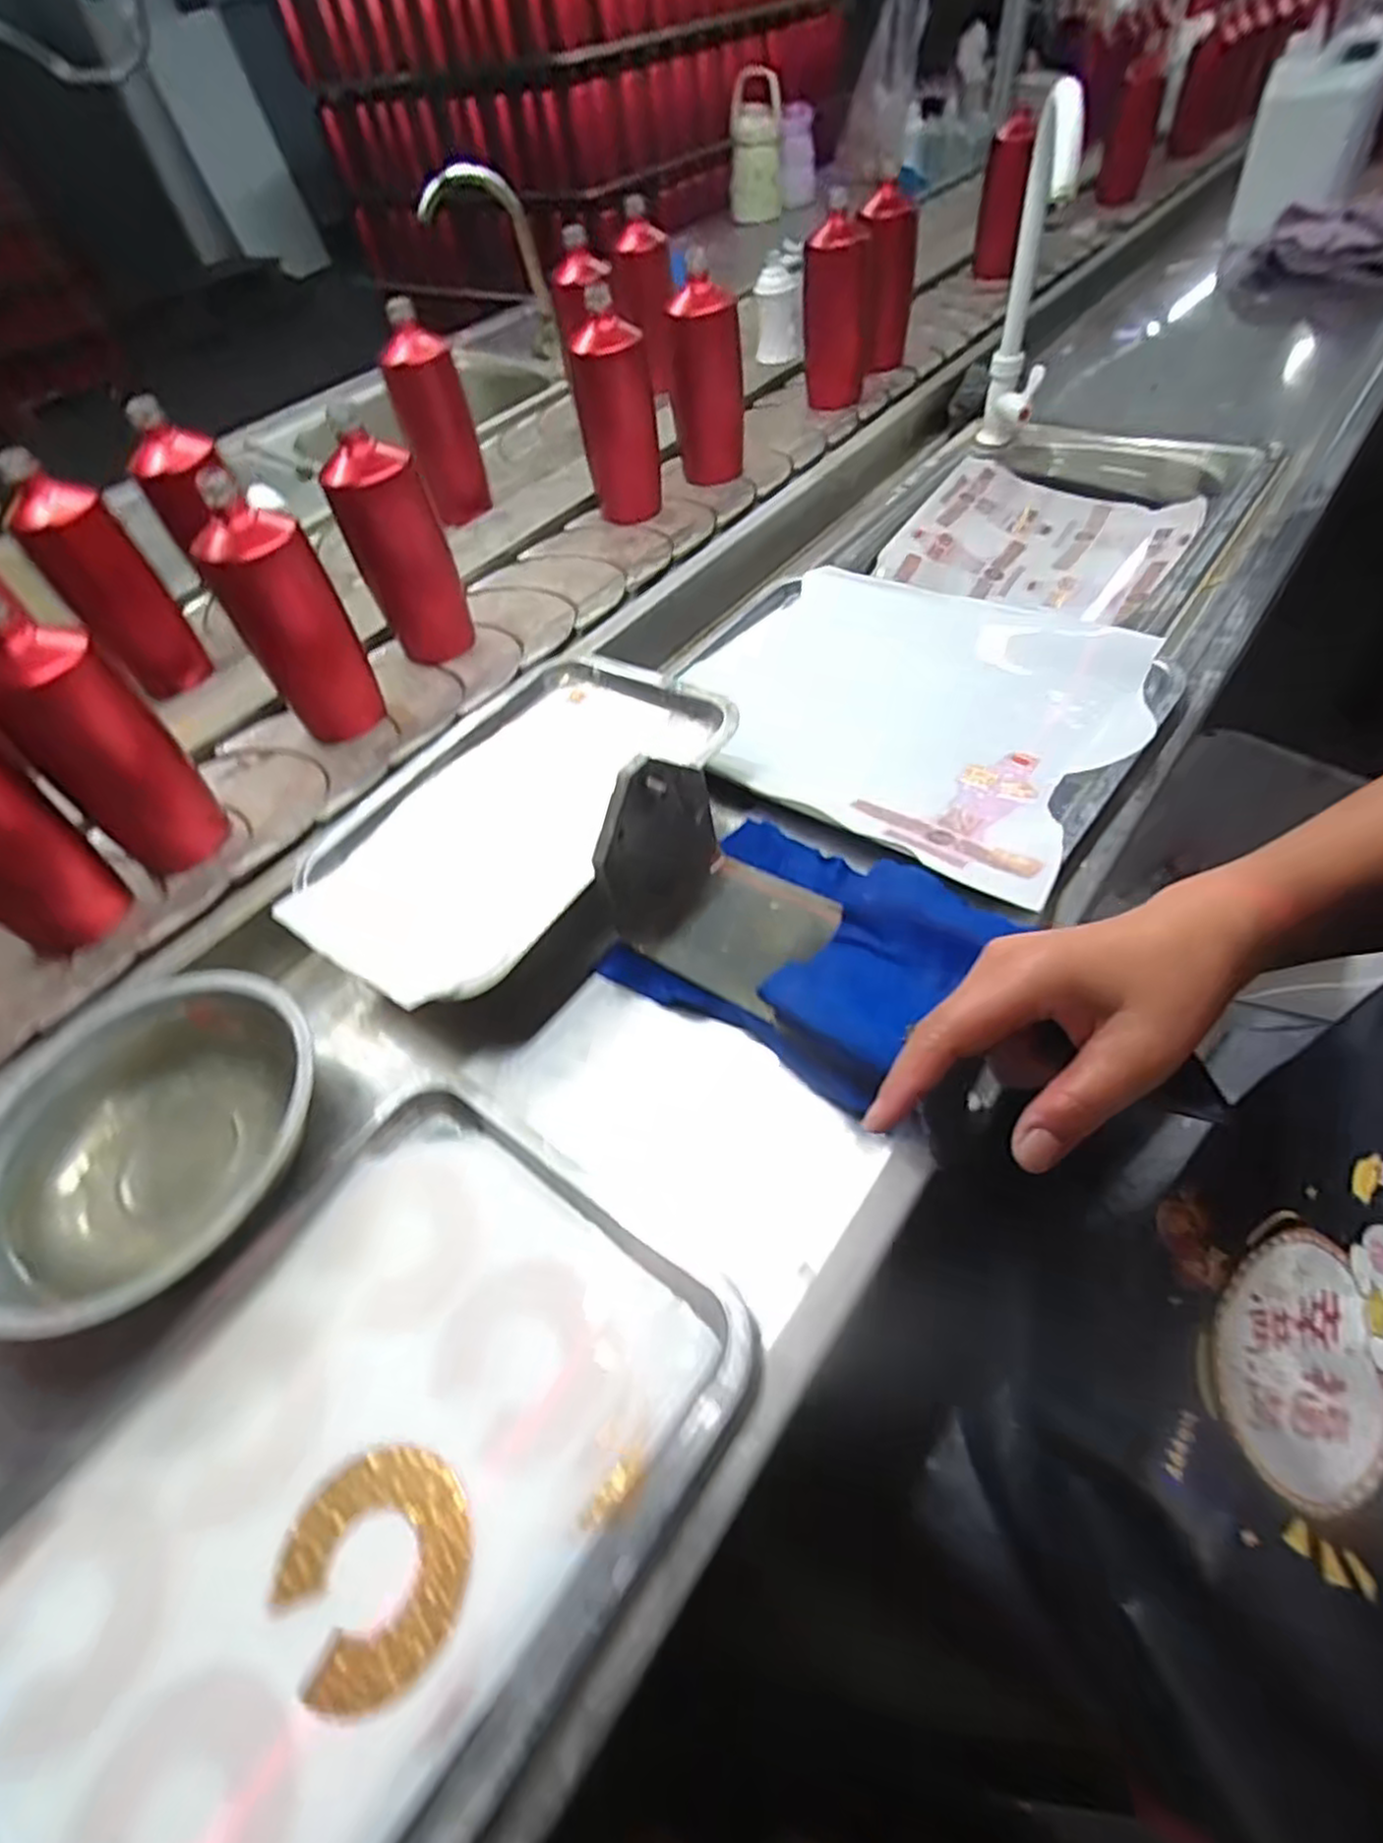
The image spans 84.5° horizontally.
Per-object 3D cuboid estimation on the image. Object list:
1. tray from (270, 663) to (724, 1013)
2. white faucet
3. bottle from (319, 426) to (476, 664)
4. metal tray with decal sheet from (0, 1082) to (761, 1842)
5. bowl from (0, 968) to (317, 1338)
[{"bbox_3d":[-0.130,-0.084,0.547,0.204,0.023,0.316,25,58,27],"label":"tray"},{"bbox_3d":[0.374,-0.702,0.821,0.058,0.263,0.170,13,47,13],"label":"white faucet"},{"bbox_3d":[-0.260,-0.333,0.685,0.075,0.176,0.059,5,46,5],"label":"bottle"},{"bbox_3d":[-0.157,0.253,0.331,0.252,0.017,0.333,26,59,28],"label":"metal tray with decal sheet"},{"bbox_3d":[-0.314,0.121,0.430,0.194,0.047,0.196,0,46,0],"label":"bowl"}]

